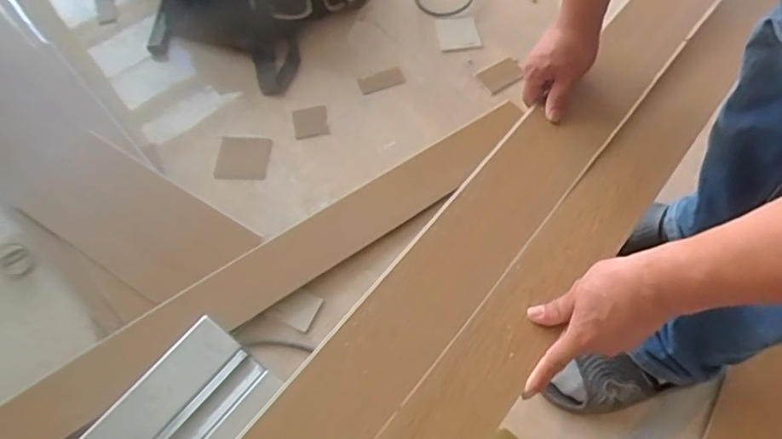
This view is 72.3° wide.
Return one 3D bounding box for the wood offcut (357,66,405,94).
[{"bbox_3d":[-0.021,-0.294,1.129,0.098,0.012,0.044,-23,64,-11],"label":"wood offcut"}]

